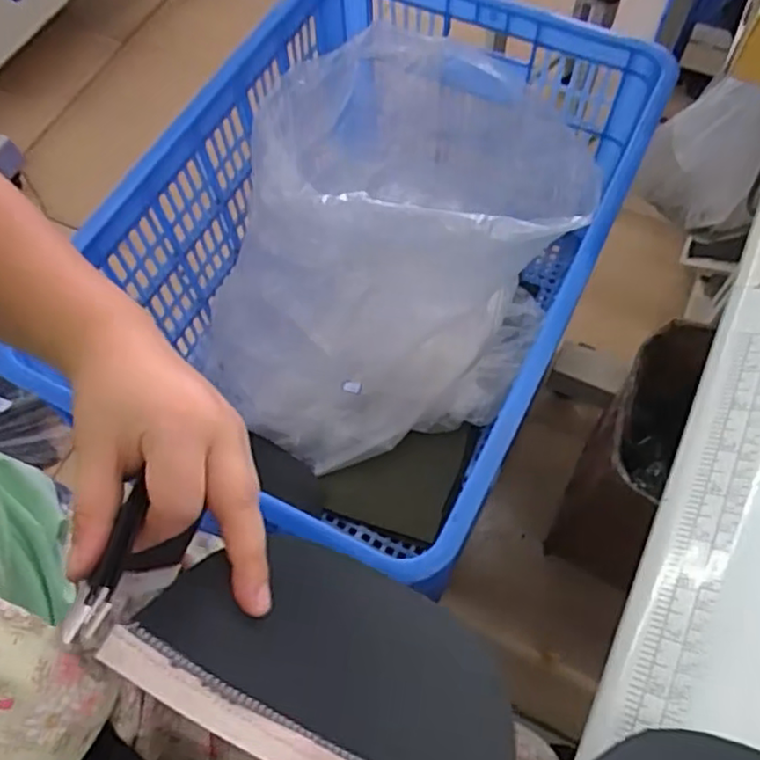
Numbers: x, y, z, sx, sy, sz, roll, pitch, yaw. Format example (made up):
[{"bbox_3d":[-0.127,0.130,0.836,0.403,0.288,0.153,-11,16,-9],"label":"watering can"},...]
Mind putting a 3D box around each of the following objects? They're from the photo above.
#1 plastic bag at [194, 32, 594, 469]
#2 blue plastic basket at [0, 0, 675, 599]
[{"bbox_3d":[0.019,-0.164,0.768,0.358,0.251,0.444,8,65,5],"label":"plastic bag"},{"bbox_3d":[-0.005,-0.132,0.744,0.421,0.273,0.523,21,67,11],"label":"blue plastic basket"}]

